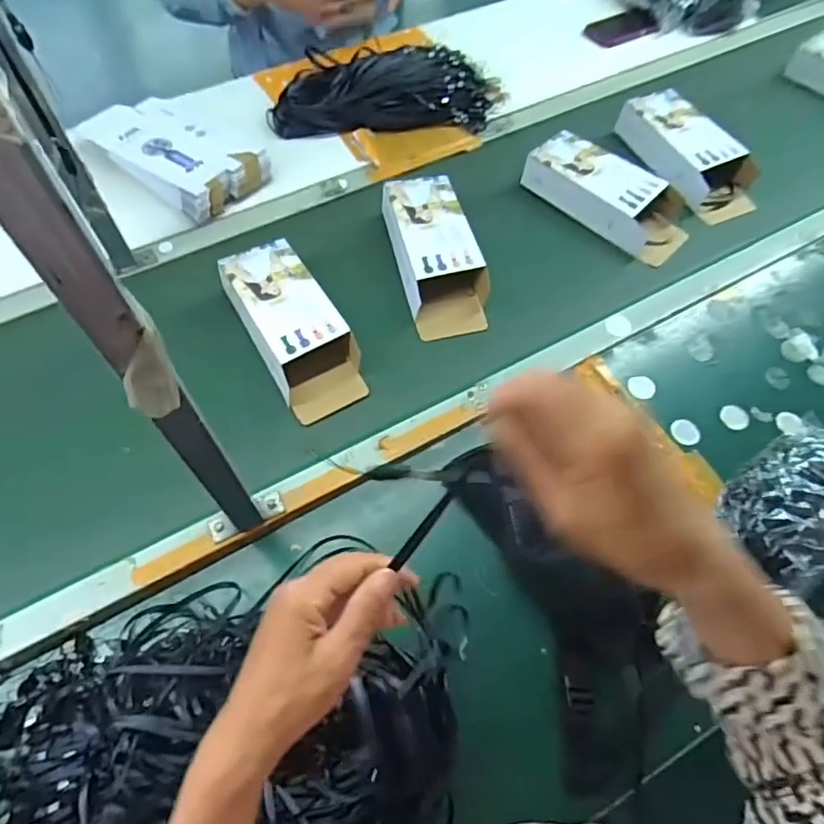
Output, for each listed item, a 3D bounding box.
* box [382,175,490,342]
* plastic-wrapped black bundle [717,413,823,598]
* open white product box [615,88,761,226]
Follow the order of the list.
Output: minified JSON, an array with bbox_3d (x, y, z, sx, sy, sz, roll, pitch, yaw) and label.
[{"bbox_3d":[0.032,-0.227,0.817,0.107,0.049,0.258,-12,63,-7],"label":"box"},{"bbox_3d":[0.425,0.091,0.630,0.217,0.073,0.115,-34,67,-17],"label":"plastic-wrapped black bundle"},{"bbox_3d":[0.441,-0.414,0.921,0.127,0.066,0.262,-22,64,-11],"label":"open white product box"}]

